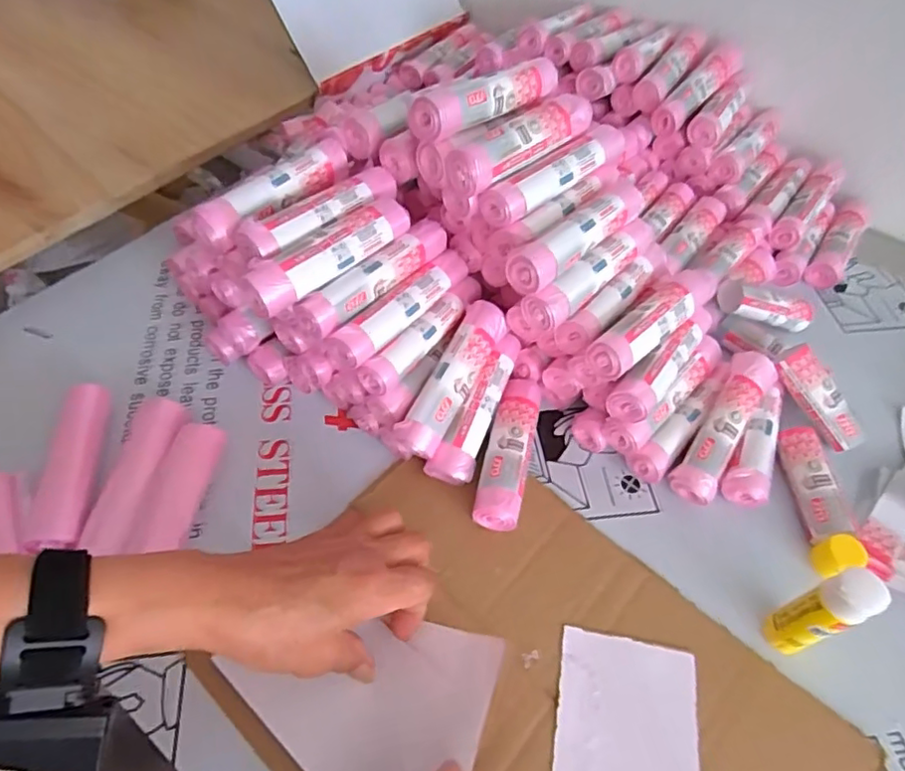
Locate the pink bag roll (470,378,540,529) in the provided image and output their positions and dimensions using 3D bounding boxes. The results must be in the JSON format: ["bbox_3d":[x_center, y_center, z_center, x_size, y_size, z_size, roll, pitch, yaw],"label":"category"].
[{"bbox_3d":[0.040,0.045,0.434,0.030,0.028,0.118,12,55,6],"label":"pink bag roll"}]

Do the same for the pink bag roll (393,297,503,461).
[{"bbox_3d":[0.001,-0.005,0.422,0.028,0.025,0.117,26,72,15],"label":"pink bag roll"}]

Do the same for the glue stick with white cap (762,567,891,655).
[{"bbox_3d":[0.208,0.131,0.346,0.023,0.090,0.024,-16,57,-13],"label":"glue stick with white cap"}]

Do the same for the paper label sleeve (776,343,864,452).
[{"bbox_3d":[0.274,0.010,0.453,0.022,0.022,0.080,-29,86,-21],"label":"paper label sleeve"}]

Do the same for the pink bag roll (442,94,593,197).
[{"bbox_3d":[0.048,-0.164,0.401,0.118,0.030,0.028,-32,62,-24],"label":"pink bag roll"}]

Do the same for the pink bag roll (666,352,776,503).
[{"bbox_3d":[0.196,0.030,0.438,0.031,0.024,0.119,30,75,18],"label":"pink bag roll"}]

